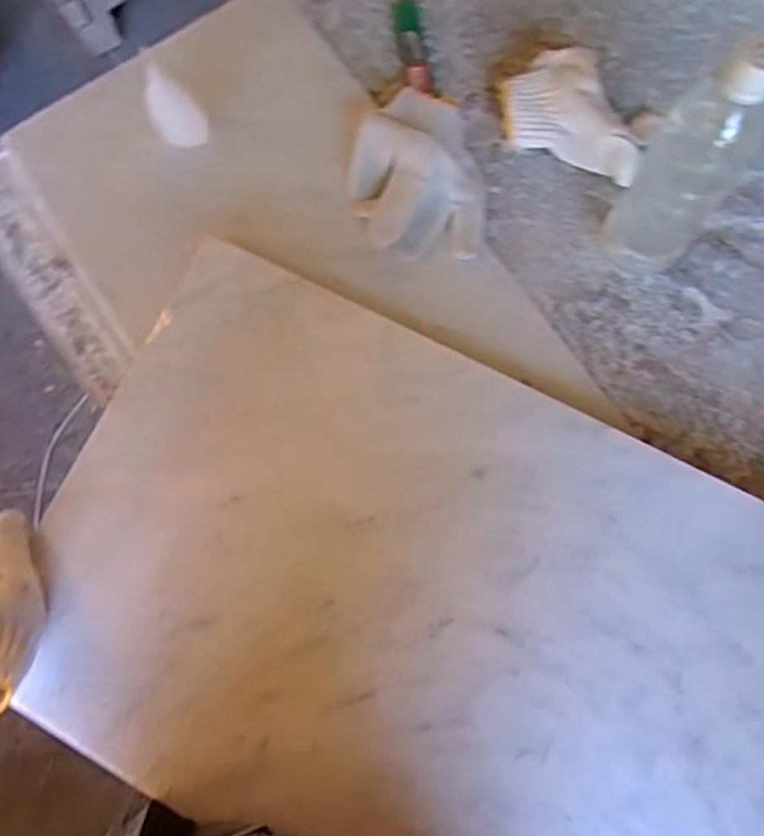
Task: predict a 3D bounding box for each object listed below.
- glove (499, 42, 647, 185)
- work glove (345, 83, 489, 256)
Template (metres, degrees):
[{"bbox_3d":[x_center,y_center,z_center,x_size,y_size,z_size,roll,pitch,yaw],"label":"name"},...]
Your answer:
[{"bbox_3d":[0.169,-0.269,0.546,0.136,0.048,0.082,28,79,9],"label":"glove"},{"bbox_3d":[0.033,-0.215,0.538,0.112,0.033,0.153,3,76,3],"label":"work glove"}]

